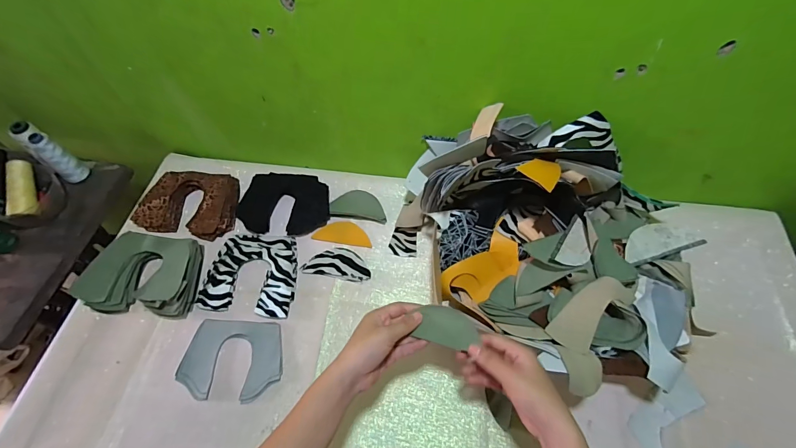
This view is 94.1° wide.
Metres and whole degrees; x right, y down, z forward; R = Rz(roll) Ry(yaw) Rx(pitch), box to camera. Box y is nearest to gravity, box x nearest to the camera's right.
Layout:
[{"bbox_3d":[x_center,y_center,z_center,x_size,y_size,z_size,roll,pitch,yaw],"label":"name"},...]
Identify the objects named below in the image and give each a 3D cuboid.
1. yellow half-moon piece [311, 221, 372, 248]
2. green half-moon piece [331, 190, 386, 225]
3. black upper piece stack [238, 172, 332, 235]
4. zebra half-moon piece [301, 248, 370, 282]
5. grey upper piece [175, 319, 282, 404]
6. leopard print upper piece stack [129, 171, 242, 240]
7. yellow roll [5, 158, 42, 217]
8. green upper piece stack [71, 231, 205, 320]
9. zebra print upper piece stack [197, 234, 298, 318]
[{"bbox_3d":[-0.100,0.016,0.693,0.108,0.004,0.047,9,60,7],"label":"yellow half-moon piece"},{"bbox_3d":[-0.072,-0.034,0.706,0.105,0.017,0.056,8,60,6],"label":"green half-moon piece"},{"bbox_3d":[-0.223,-0.041,0.716,0.179,0.022,0.119,2,59,3],"label":"black upper piece stack"},{"bbox_3d":[-0.105,0.068,0.656,0.116,0.006,0.058,8,60,6],"label":"zebra half-moon piece"},{"bbox_3d":[-0.256,0.208,0.573,0.152,0.006,0.113,2,59,3],"label":"grey upper piece"},{"bbox_3d":[-0.399,-0.042,0.714,0.171,0.034,0.134,6,59,5],"label":"leopard print upper piece stack"},{"bbox_3d":[-0.703,-0.067,0.693,0.030,0.042,0.109,-11,81,-5],"label":"yellow roll"},{"bbox_3d":[-0.429,0.082,0.628,0.178,0.054,0.137,2,59,3],"label":"green upper piece stack"},{"bbox_3d":[-0.249,0.082,0.645,0.153,0.015,0.148,6,59,5],"label":"zebra print upper piece stack"}]

